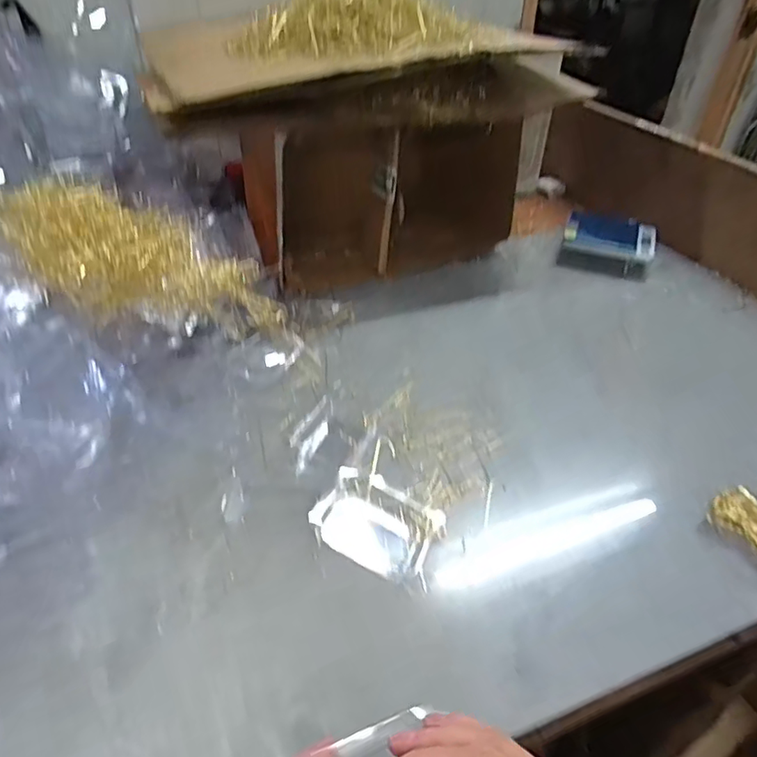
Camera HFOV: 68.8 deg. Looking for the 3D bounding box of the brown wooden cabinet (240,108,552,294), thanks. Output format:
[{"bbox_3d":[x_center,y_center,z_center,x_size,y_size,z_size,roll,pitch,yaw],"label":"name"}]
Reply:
[{"bbox_3d":[0.006,-0.278,0.780,0.350,0.193,0.228,-12,41,-18],"label":"brown wooden cabinet"}]

